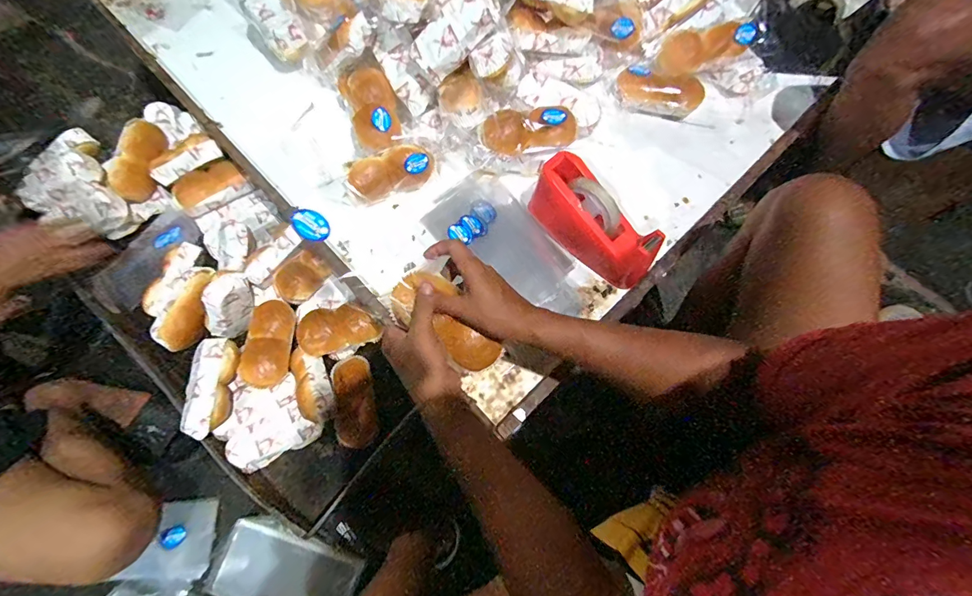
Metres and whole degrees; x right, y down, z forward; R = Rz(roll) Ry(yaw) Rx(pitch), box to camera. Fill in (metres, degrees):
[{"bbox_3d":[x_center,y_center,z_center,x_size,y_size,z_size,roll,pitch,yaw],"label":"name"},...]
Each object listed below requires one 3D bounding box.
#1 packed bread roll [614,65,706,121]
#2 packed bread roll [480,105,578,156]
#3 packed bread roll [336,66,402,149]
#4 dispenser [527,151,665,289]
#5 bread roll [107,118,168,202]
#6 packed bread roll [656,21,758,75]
[{"bbox_3d":[0.298,-0.352,0.713,0.156,0.048,0.067,7,71,3],"label":"packed bread roll"},{"bbox_3d":[0.066,-0.246,0.608,0.147,0.048,0.053,-11,71,-3],"label":"packed bread roll"},{"bbox_3d":[-0.185,-0.307,0.692,0.080,0.067,0.154,-22,72,-6],"label":"packed bread roll"},{"bbox_3d":[0.157,-0.108,0.601,0.081,0.104,0.198,-42,75,-13],"label":"dispenser"},{"bbox_3d":[-0.638,-0.254,0.766,0.048,0.062,0.153,12,87,5],"label":"bread roll"},{"bbox_3d":[0.362,-0.411,0.689,0.152,0.053,0.053,-8,70,13],"label":"packed bread roll"}]

